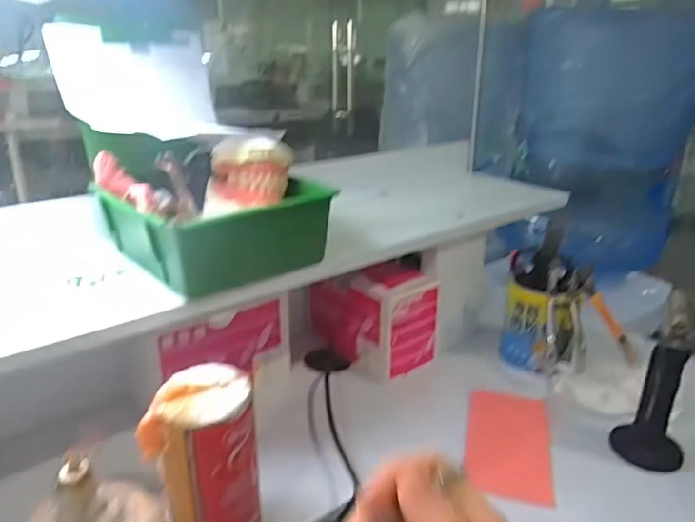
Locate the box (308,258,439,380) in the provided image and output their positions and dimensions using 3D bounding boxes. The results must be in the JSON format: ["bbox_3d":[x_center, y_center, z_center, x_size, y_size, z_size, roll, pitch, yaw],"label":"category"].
[{"bbox_3d":[0.030,0.058,0.645,0.087,0.107,0.132,-19,28,-41],"label":"box"}]

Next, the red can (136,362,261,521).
[{"bbox_3d":[-0.101,0.141,0.386,0.071,0.118,0.056,-5,22,-15],"label":"red can"}]

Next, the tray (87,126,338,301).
[{"bbox_3d":[-0.118,-0.048,0.487,0.157,0.097,0.158,-15,26,-35],"label":"tray"}]

